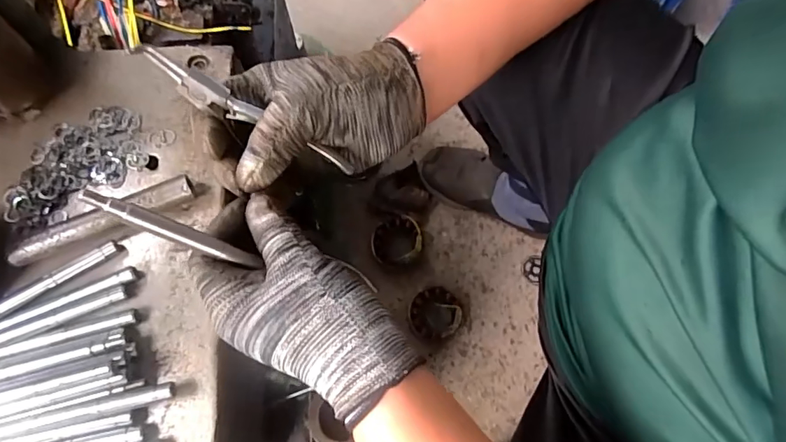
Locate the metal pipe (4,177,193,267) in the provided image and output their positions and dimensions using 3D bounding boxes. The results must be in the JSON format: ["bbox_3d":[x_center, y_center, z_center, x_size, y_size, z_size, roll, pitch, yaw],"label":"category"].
[{"bbox_3d":[-0.223,0.000,0.380,0.136,0.014,0.022,-24,72,-8],"label":"metal pipe"}]

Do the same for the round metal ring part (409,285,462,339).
[{"bbox_3d":[0.068,0.149,0.790,0.080,0.037,0.082,0,70,0],"label":"round metal ring part"}]

